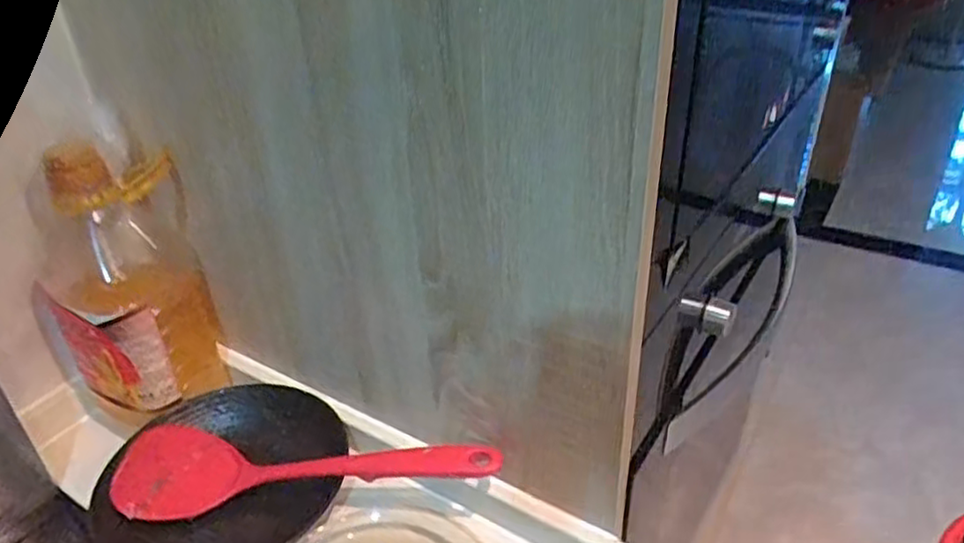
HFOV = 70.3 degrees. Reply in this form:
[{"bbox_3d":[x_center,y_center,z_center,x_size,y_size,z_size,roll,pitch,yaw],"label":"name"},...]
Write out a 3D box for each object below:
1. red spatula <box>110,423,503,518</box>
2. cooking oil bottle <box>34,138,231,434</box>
[{"bbox_3d":[-0.161,0.169,0.624,0.348,0.059,0.079,-2,33,2],"label":"red spatula"},{"bbox_3d":[-0.355,0.014,0.679,0.153,0.274,0.141,-26,39,-31],"label":"cooking oil bottle"}]

